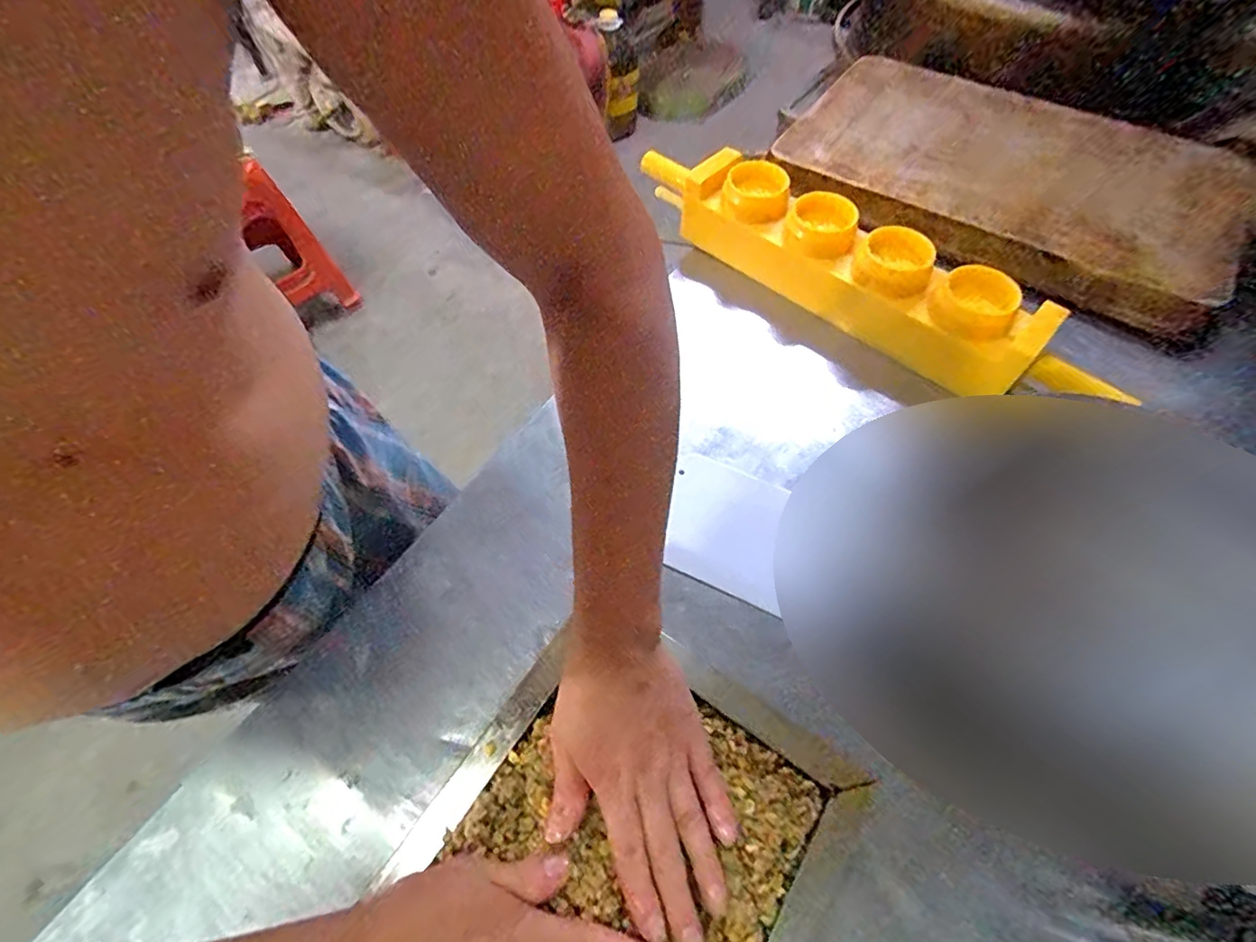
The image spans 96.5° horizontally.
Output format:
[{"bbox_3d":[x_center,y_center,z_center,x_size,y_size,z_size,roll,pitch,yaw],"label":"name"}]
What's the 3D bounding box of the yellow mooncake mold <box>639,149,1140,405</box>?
[{"bbox_3d":[0.263,-0.231,0.649,0.563,0.100,0.097,37,66,20],"label":"yellow mooncake mold"}]

